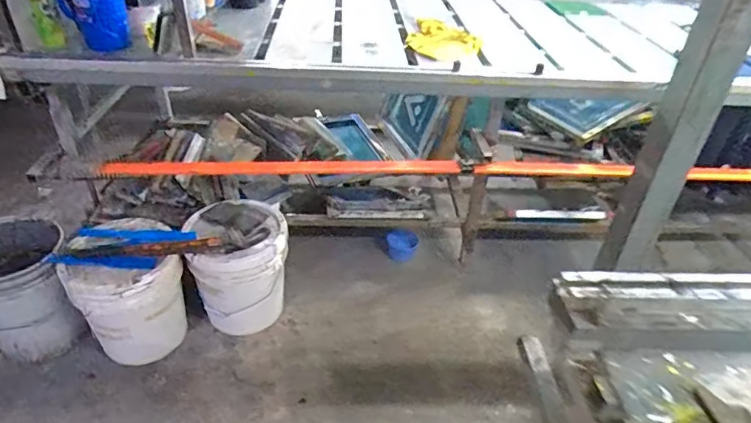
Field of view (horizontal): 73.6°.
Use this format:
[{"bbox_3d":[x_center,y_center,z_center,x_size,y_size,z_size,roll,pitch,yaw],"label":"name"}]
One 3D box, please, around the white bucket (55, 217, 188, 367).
[{"bbox_3d":[-0.735,0.246,1.552,0.284,0.379,0.281,2,36,-2],"label":"white bucket"}]

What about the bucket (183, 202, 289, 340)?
[{"bbox_3d":[-0.443,0.184,1.674,0.304,0.354,0.274,-6,37,-12],"label":"bucket"}]

